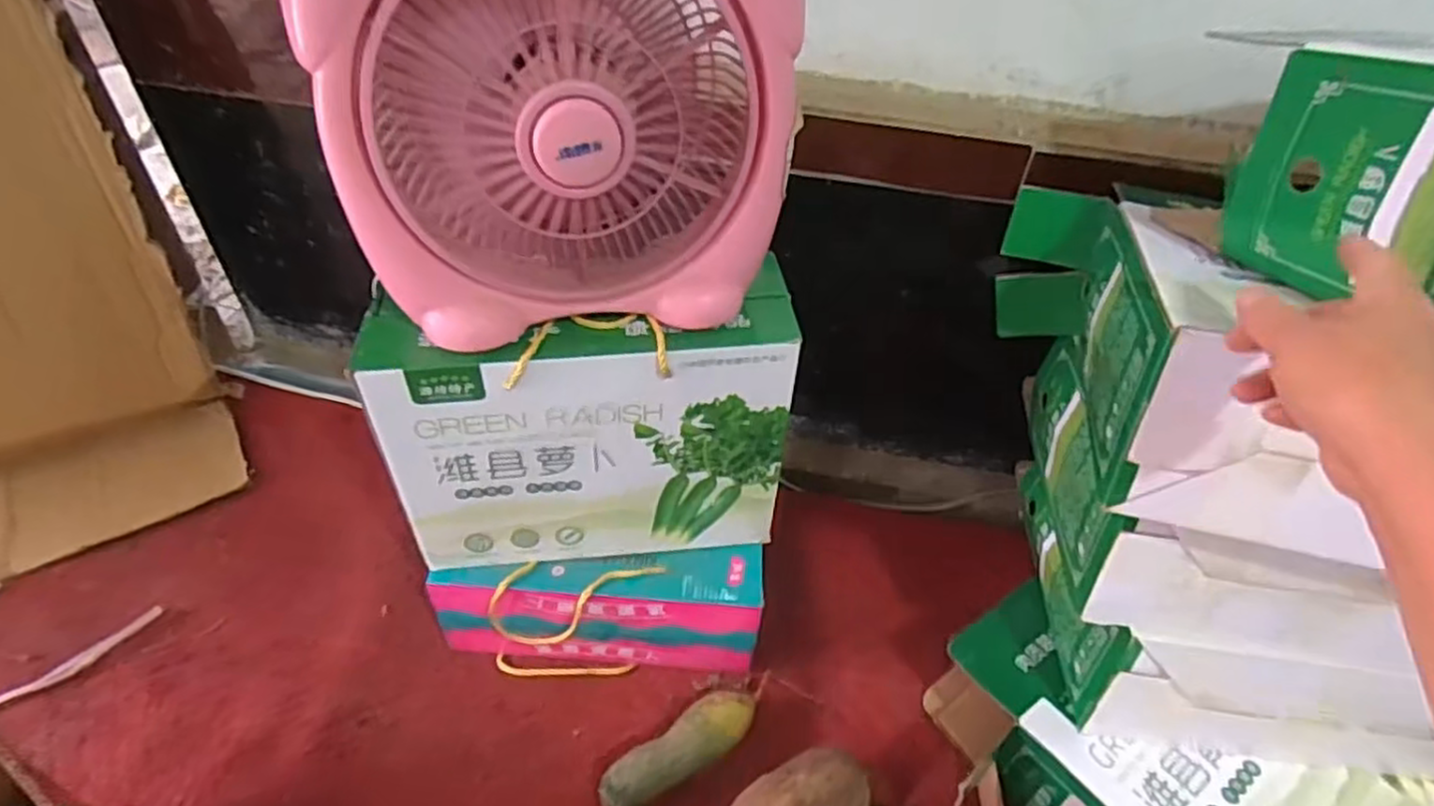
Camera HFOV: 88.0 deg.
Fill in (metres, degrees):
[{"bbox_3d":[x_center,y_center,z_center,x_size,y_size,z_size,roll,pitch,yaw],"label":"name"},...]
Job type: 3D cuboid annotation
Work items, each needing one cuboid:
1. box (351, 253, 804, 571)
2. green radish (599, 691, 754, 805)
[{"bbox_3d":[-0.115,0.026,0.703,0.355,0.255,0.104,-4,45,-8],"label":"box"},{"bbox_3d":[-0.035,0.341,0.727,0.172,0.040,0.056,-25,51,-26],"label":"green radish"}]

